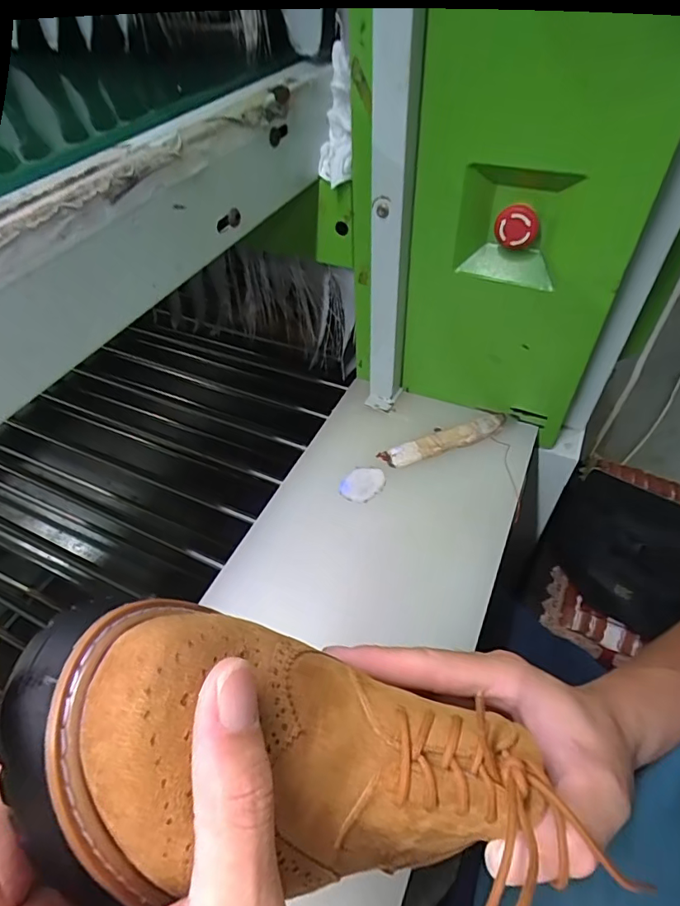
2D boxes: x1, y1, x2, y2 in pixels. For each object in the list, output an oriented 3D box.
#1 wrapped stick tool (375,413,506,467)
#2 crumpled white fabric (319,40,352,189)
[{"bbox_3d":[0.122,-0.015,0.559,0.155,0.014,0.028,-17,50,-13],"label":"wrapped stick tool"},{"bbox_3d":[-0.005,-0.309,0.451,0.030,0.097,0.046,-3,48,0],"label":"crumpled white fabric"}]

